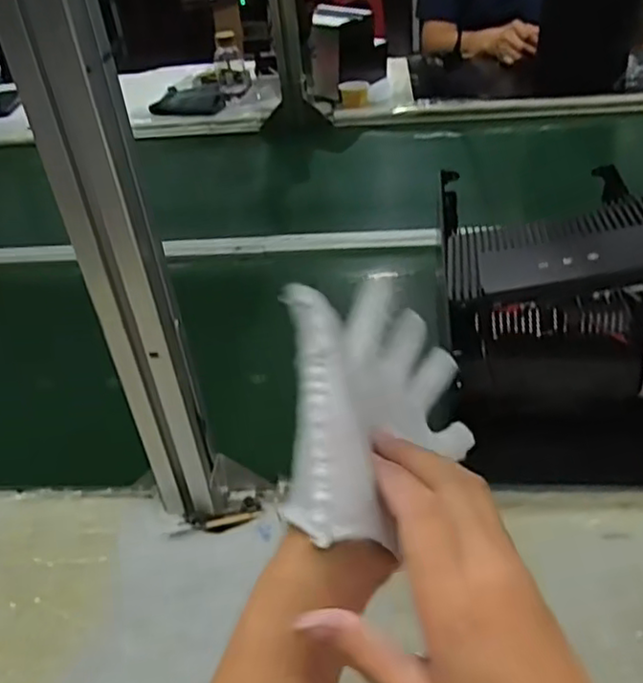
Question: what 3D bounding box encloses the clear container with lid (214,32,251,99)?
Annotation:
[{"bbox_3d":[-0.184,-0.561,1.357,0.062,0.127,0.062,-11,38,-5],"label":"clear container with lid"}]

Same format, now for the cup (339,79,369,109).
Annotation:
[{"bbox_3d":[0.064,-0.473,1.283,0.053,0.039,0.051,-4,38,3],"label":"cup"}]

